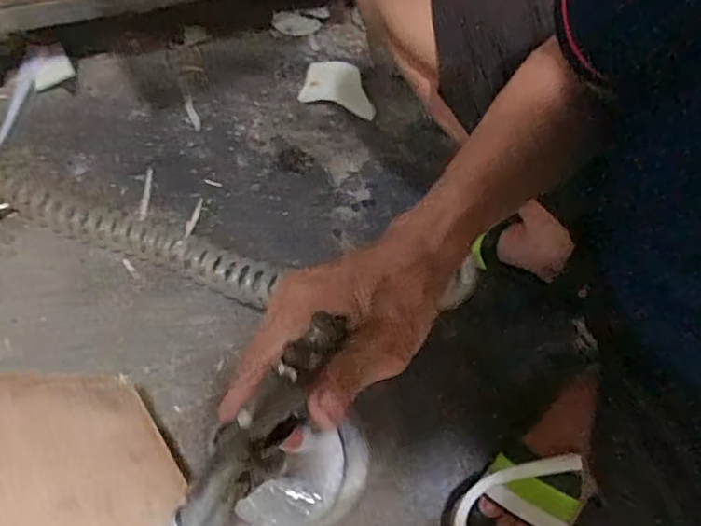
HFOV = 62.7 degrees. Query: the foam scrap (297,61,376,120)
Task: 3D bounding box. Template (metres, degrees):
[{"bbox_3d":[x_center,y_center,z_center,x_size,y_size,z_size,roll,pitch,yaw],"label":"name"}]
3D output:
[{"bbox_3d":[-0.011,-0.280,0.907,0.125,0.014,0.085,19,68,9],"label":"foam scrap"}]

